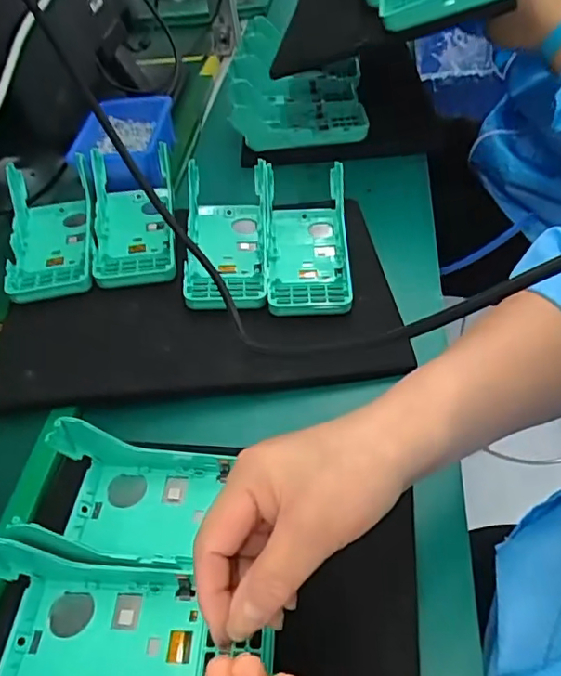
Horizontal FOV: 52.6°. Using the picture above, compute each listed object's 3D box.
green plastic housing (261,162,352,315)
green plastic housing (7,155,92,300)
[{"bbox_3d":[0.024,-0.098,0.533,0.082,0.051,0.169,-5,47,3],"label":"green plastic housing"},{"bbox_3d":[-0.226,-0.107,0.557,0.088,0.041,0.170,-11,47,-4],"label":"green plastic housing"}]

